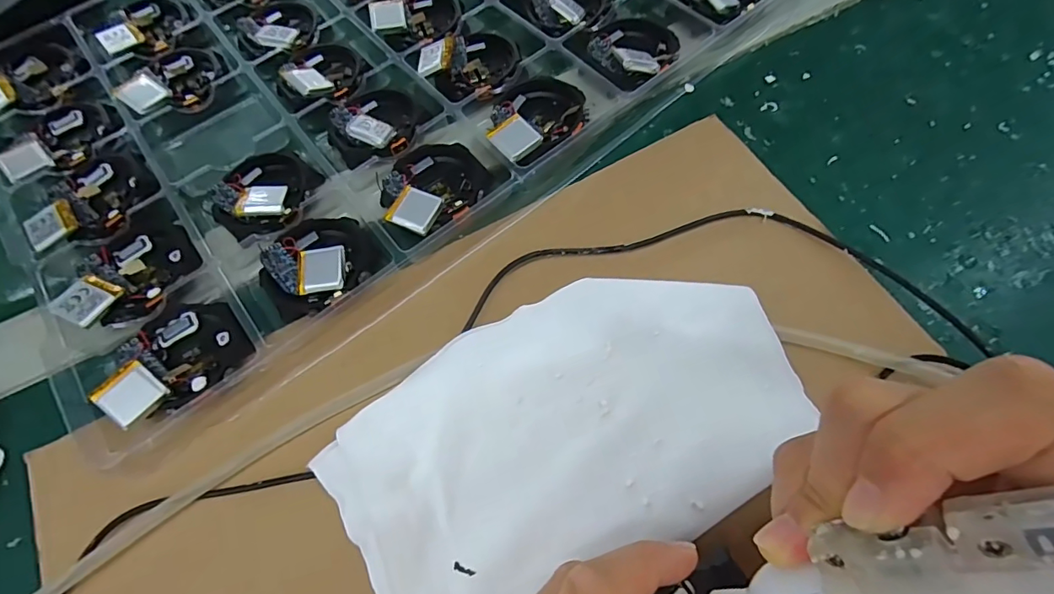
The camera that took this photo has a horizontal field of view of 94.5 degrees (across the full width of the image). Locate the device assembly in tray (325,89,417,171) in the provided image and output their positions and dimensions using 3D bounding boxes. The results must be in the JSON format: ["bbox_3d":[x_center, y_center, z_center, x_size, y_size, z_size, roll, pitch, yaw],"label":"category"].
[{"bbox_3d":[-0.086,-0.099,0.265,0.048,0.015,0.051,-27,69,-8],"label":"device assembly in tray"}]

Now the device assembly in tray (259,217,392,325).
[{"bbox_3d":[-0.101,-0.018,0.234,0.056,0.016,0.049,-41,72,-13],"label":"device assembly in tray"}]

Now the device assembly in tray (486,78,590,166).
[{"bbox_3d":[0.005,-0.098,0.263,0.060,0.014,0.048,-35,70,-10],"label":"device assembly in tray"}]

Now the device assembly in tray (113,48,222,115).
[{"bbox_3d":[-0.218,-0.133,0.299,0.053,0.013,0.055,-1,68,3],"label":"device assembly in tray"}]

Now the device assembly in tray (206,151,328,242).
[{"bbox_3d":[-0.138,-0.055,0.251,0.050,0.011,0.050,-1,68,3],"label":"device assembly in tray"}]

